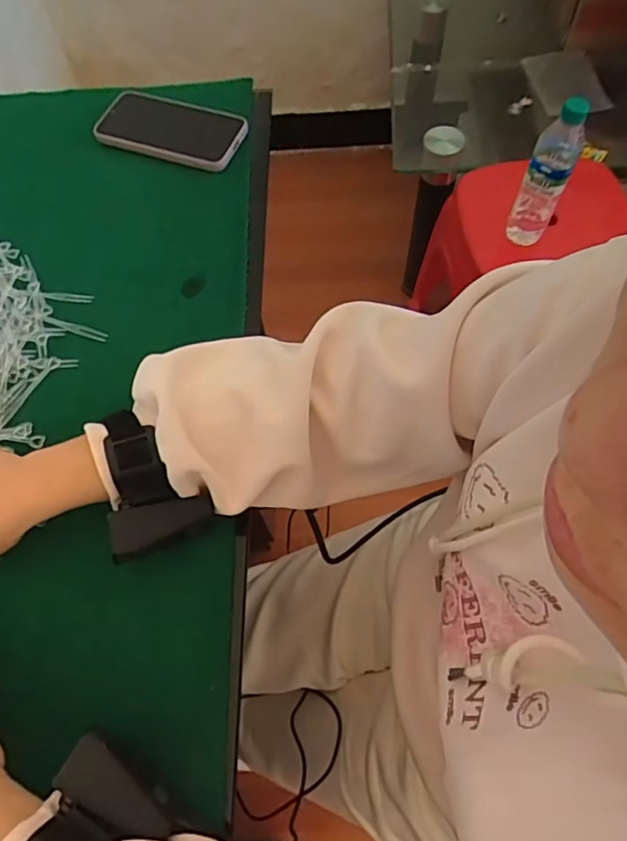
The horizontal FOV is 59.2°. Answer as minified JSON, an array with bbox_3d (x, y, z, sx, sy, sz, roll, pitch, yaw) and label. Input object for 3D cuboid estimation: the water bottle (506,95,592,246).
[{"bbox_3d":[0.344,-0.361,0.813,0.063,0.235,0.057,22,67,13],"label":"water bottle"}]

